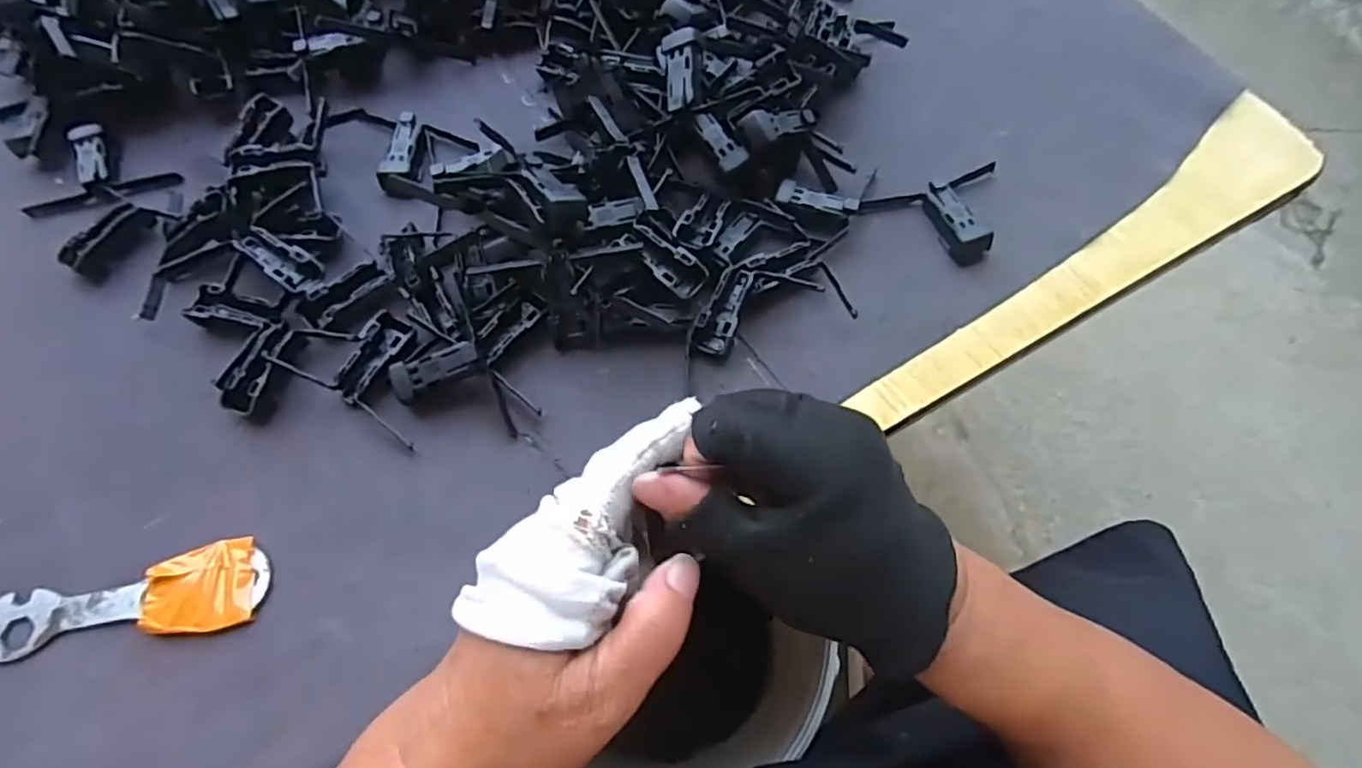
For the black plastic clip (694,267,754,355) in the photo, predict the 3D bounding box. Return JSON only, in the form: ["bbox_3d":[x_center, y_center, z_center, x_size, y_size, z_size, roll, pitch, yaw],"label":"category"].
[{"bbox_3d":[0.022,-0.038,0.333,0.019,0.016,0.047,21,85,10],"label":"black plastic clip"}]

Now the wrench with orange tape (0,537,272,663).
[{"bbox_3d":[-0.248,0.097,0.286,0.120,0.005,0.037,-10,67,-4],"label":"wrench with orange tape"}]

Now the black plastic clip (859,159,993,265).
[{"bbox_3d":[0.151,-0.094,0.363,0.076,0.015,0.055,-14,67,-5],"label":"black plastic clip"}]

